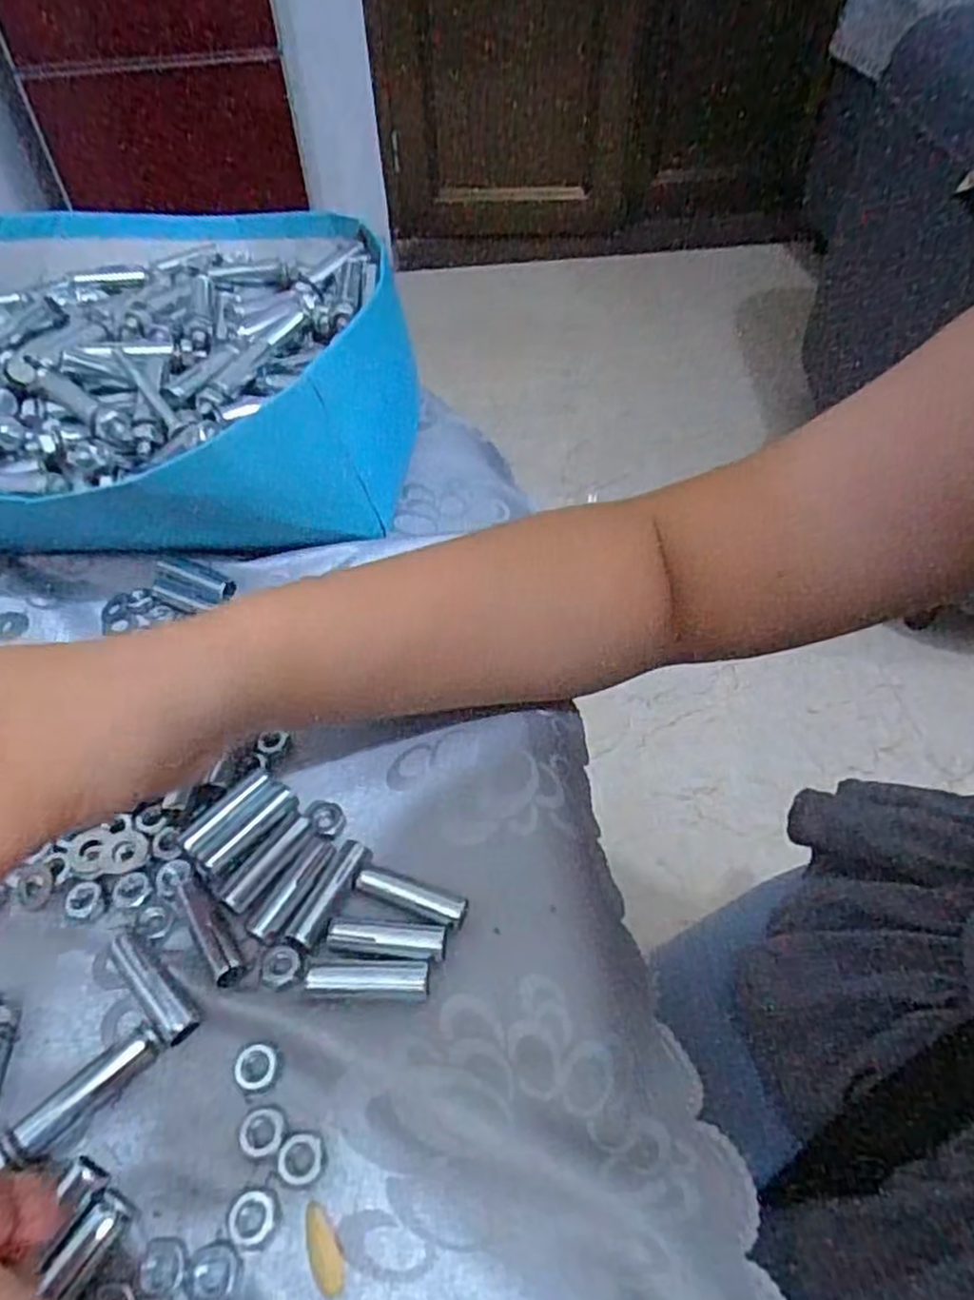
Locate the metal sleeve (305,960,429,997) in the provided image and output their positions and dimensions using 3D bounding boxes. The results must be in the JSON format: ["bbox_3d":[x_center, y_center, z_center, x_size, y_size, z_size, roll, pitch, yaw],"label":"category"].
[{"bbox_3d":[-0.038,0.107,0.243,0.038,0.007,0.010,0,50,0],"label":"metal sleeve"}]

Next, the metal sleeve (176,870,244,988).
[{"bbox_3d":[-0.094,0.093,0.254,0.009,0.009,0.040,-27,55,-21],"label":"metal sleeve"}]

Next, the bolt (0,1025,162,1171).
[{"bbox_3d":[-0.119,0.131,0.222,0.011,0.013,0.045,37,59,27],"label":"bolt"}]

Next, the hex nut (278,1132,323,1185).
[{"bbox_3d":[-0.053,0.145,0.213,0.013,0.004,0.012,16,52,13],"label":"hex nut"}]

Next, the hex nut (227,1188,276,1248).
[{"bbox_3d":[-0.065,0.155,0.205,0.013,0.004,0.013,-5,50,-4],"label":"hex nut"}]

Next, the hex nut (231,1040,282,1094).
[{"bbox_3d":[-0.070,0.127,0.228,0.014,0.006,0.014,34,58,25],"label":"hex nut"}]

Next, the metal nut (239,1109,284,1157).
[{"bbox_3d":[-0.066,0.140,0.218,0.012,0.004,0.012,0,50,0],"label":"metal nut"}]

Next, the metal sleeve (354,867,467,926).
[{"bbox_3d":[-0.027,0.086,0.261,0.041,0.007,0.010,16,52,13],"label":"metal sleeve"}]

